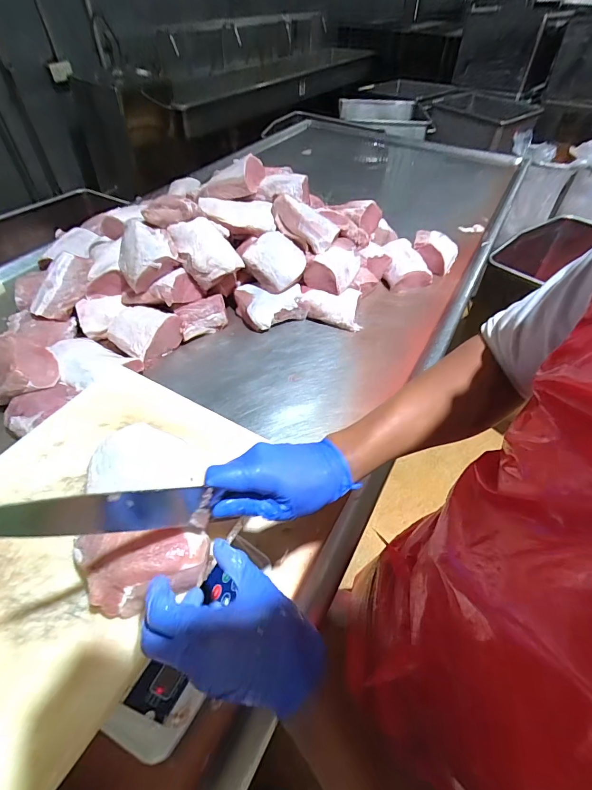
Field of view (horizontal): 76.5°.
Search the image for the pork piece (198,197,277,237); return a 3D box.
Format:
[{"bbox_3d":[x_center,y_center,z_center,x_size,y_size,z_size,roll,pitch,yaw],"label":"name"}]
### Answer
[{"bbox_3d":[-0.145,-0.446,0.934,0.185,0.061,0.088,-1,49,-2],"label":"pork piece"}]

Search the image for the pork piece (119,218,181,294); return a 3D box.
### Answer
[{"bbox_3d":[-0.330,-0.310,0.821,0.115,0.088,0.139,-24,54,-20],"label":"pork piece"}]

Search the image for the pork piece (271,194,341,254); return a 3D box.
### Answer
[{"bbox_3d":[0.022,-0.430,0.924,0.184,0.063,0.110,37,58,26],"label":"pork piece"}]

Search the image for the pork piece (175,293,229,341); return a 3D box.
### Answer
[{"bbox_3d":[-0.212,-0.178,0.856,0.123,0.063,0.053,-28,56,-23],"label":"pork piece"}]

